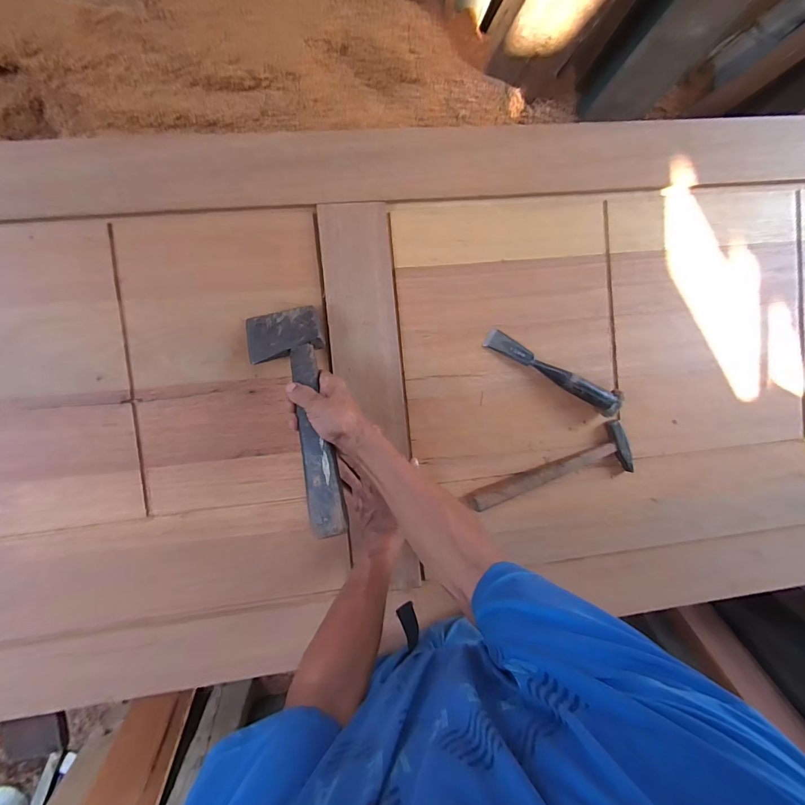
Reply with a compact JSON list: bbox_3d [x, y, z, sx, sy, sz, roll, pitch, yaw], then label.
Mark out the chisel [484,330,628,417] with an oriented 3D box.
[{"bbox_3d":[0.248,-0.051,0.646,0.239,0.046,0.042,28,90,-8],"label":"chisel"}]

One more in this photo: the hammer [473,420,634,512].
[{"bbox_3d":[0.243,0.111,0.653,0.273,0.029,0.082,-18,94,-6],"label":"hammer"}]

